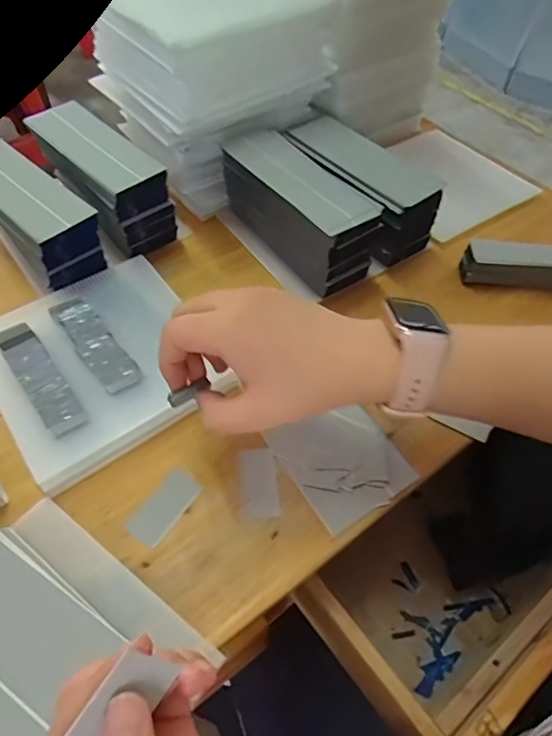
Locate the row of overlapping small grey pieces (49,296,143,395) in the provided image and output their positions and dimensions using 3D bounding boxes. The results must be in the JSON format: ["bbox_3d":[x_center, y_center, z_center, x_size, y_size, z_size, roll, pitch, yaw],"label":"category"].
[{"bbox_3d":[-0.142,-0.022,0.385,0.028,0.004,0.104,-33,62,-23],"label":"row of overlapping small grey pieces"}]

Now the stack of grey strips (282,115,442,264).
[{"bbox_3d":[0.075,-0.173,0.490,0.072,0.074,0.163,-34,62,-23],"label":"stack of grey strips"}]

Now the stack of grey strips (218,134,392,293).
[{"bbox_3d":[0.024,-0.147,0.465,0.073,0.082,0.159,-29,61,-21],"label":"stack of grey strips"}]

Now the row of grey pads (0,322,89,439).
[{"bbox_3d":[-0.175,0.004,0.365,0.027,0.004,0.110,-33,62,-23],"label":"row of grey pads"}]

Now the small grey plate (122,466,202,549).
[{"bbox_3d":[-0.075,0.092,0.334,0.026,0.004,0.050,30,59,18],"label":"small grey plate"}]

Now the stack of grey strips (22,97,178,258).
[{"bbox_3d":[-0.165,-0.178,0.479,0.062,0.082,0.151,-38,64,-25],"label":"stack of grey strips"}]

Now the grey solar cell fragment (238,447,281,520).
[{"bbox_3d":[-0.011,0.079,0.344,0.024,0.004,0.049,-6,55,-7],"label":"grey solar cell fragment"}]

